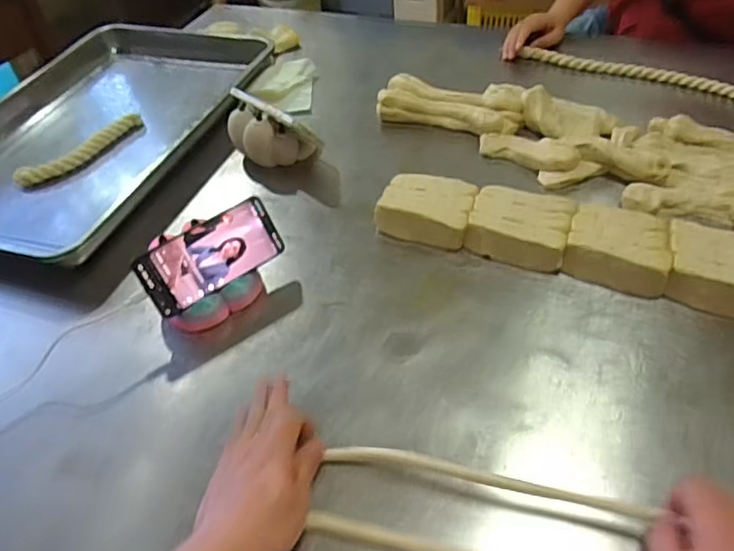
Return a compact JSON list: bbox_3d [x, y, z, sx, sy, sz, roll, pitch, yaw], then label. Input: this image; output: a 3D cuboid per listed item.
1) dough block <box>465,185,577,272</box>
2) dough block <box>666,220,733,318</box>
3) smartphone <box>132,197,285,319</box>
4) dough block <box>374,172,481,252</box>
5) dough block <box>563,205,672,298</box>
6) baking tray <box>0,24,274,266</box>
[{"bbox_3d":[0.185,-0.058,0.691,0.116,0.046,0.092,14,49,21],"label":"dough block"},{"bbox_3d":[0.383,-0.008,0.616,0.106,0.047,0.096,14,48,20],"label":"dough block"},{"bbox_3d":[-0.176,-0.023,0.652,0.160,0.078,0.009,-32,18,-20],"label":"smartphone"},{"bbox_3d":[0.076,-0.084,0.731,0.120,0.046,0.095,11,48,18],"label":"dough block"},{"bbox_3d":[0.286,-0.033,0.651,0.107,0.044,0.095,12,48,19],"label":"dough block"},{"bbox_3d":[-0.448,-0.256,0.971,0.455,0.080,0.645,11,51,20],"label":"baking tray"}]

